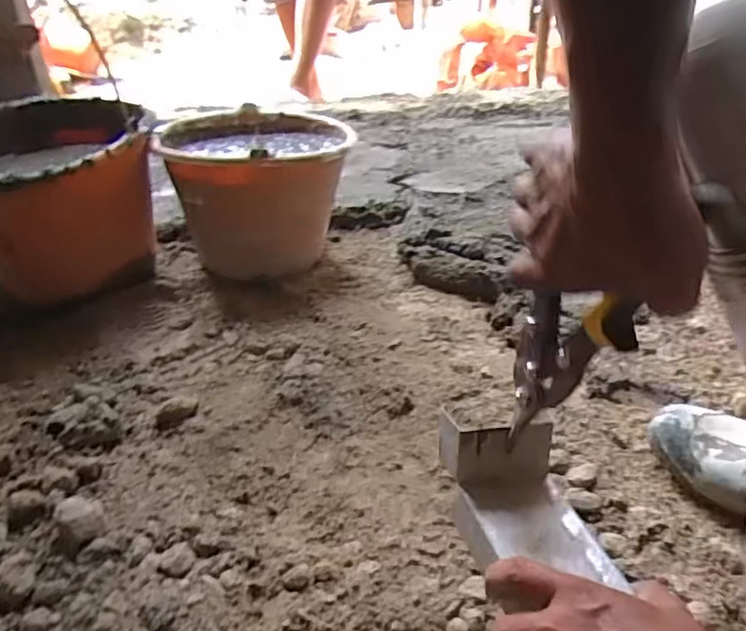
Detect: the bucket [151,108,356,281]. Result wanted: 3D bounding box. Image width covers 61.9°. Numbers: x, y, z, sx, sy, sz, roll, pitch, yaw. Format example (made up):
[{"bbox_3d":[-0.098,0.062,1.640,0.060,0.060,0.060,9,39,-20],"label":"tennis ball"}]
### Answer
[{"bbox_3d":[-0.166,-0.189,0.937,0.252,0.184,0.252,-1,31,1],"label":"bucket"}]

